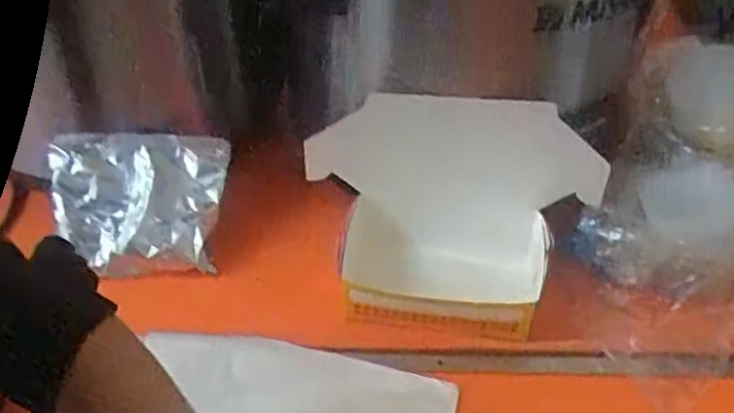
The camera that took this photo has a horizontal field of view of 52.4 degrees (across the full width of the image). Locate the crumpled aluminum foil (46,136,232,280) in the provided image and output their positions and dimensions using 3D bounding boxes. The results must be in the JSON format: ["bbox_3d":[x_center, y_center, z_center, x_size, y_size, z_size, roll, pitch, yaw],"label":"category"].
[{"bbox_3d":[-0.221,-0.002,0.720,0.161,0.024,0.132,1,86,-5],"label":"crumpled aluminum foil"}]

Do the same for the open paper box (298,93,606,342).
[{"bbox_3d":[0.074,0.020,0.669,0.261,0.207,0.127,5,45,4],"label":"open paper box"}]

